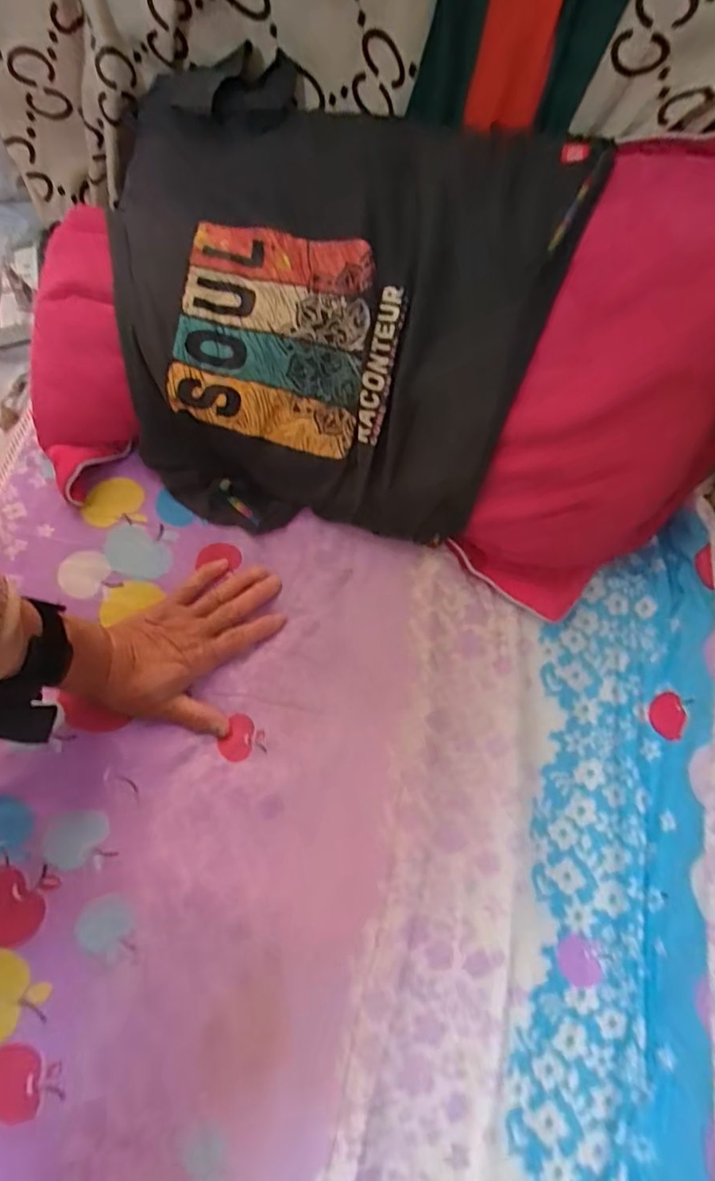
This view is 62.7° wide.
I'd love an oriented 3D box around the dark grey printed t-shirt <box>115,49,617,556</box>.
[{"bbox_3d":[-0.037,-0.245,0.524,0.424,0.060,0.374,11,96,9],"label":"dark grey printed t-shirt"}]

